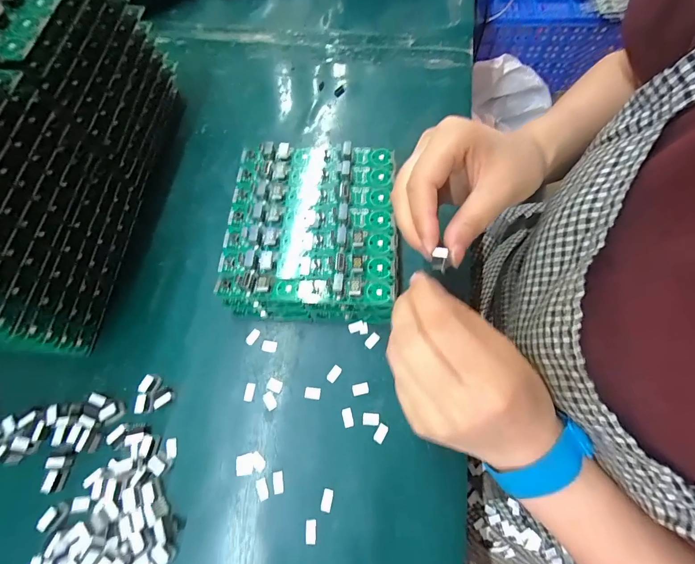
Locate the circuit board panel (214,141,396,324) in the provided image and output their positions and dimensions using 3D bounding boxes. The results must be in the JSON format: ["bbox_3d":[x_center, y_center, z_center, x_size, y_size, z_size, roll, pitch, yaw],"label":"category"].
[{"bbox_3d":[-0.032,-0.047,0.301,0.137,0.040,0.153,1,67,2],"label":"circuit board panel"}]

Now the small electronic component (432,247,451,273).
[{"bbox_3d":[0.054,-0.013,0.202,0.009,0.006,0.014,2,67,2],"label":"small electronic component"}]

